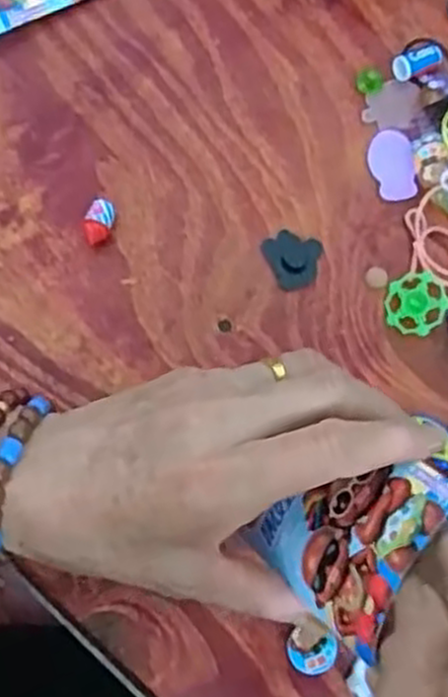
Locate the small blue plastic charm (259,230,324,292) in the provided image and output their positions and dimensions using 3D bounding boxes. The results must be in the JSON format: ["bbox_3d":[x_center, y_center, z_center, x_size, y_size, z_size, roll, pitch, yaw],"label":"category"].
[{"bbox_3d":[0.034,-0.044,0.379,0.026,0.005,0.029,-25,81,-5],"label":"small blue plastic charm"}]

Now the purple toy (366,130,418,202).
[{"bbox_3d":[0.082,-0.090,0.387,0.020,0.006,0.035,-8,80,-3],"label":"purple toy"}]

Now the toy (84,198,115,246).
[{"bbox_3d":[-0.059,-0.060,0.376,0.012,0.013,0.020,10,79,1],"label":"toy"}]

